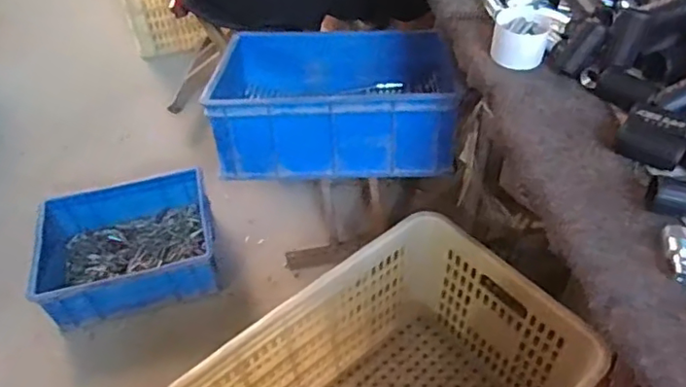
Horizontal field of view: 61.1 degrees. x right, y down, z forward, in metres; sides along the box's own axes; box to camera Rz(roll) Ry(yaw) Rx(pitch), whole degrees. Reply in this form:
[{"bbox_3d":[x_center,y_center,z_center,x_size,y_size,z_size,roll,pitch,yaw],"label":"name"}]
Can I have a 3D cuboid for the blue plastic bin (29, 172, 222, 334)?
[{"bbox_3d":[-0.432,0.121,1.180,0.352,0.153,0.251,-15,49,-11],"label":"blue plastic bin"}]

